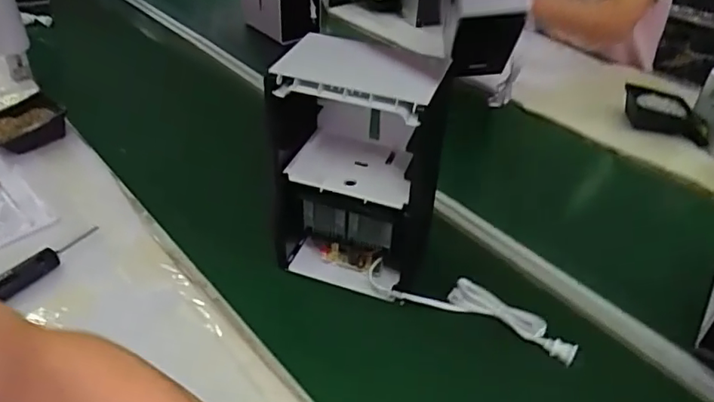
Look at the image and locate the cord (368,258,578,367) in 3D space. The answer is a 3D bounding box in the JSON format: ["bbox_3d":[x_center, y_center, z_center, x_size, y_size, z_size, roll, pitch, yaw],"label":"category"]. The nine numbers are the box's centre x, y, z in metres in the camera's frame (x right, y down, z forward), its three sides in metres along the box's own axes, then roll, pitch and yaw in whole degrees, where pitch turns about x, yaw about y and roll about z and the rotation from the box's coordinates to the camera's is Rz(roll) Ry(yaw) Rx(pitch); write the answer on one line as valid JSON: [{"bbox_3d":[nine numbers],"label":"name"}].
[{"bbox_3d":[0.168,0.160,0.856,0.312,0.039,0.071,17,41,19],"label":"cord"}]

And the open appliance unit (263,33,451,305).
[{"bbox_3d":[0.003,-0.042,0.841,0.225,0.366,0.169,15,40,17],"label":"open appliance unit"}]

